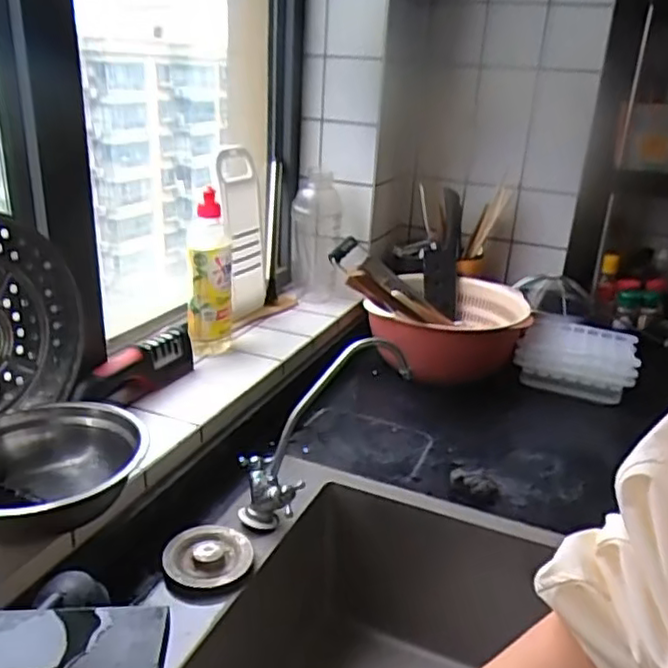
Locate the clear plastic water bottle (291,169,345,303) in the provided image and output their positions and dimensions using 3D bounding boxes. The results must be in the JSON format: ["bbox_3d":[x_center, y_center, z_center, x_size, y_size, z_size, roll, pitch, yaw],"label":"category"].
[{"bbox_3d":[-0.029,-0.169,1.170,0.083,0.223,0.086,3,22,-2],"label":"clear plastic water bottle"}]

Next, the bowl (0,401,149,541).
[{"bbox_3d":[-0.264,0.126,0.599,0.171,0.066,0.186,4,22,-2],"label":"bowl"}]

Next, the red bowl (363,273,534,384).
[{"bbox_3d":[0.195,-0.006,1.112,0.270,0.126,0.260,4,22,-2],"label":"red bowl"}]

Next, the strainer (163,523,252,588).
[{"bbox_3d":[-0.124,0.218,0.654,0.083,0.016,0.085,1,22,-8],"label":"strainer"}]

